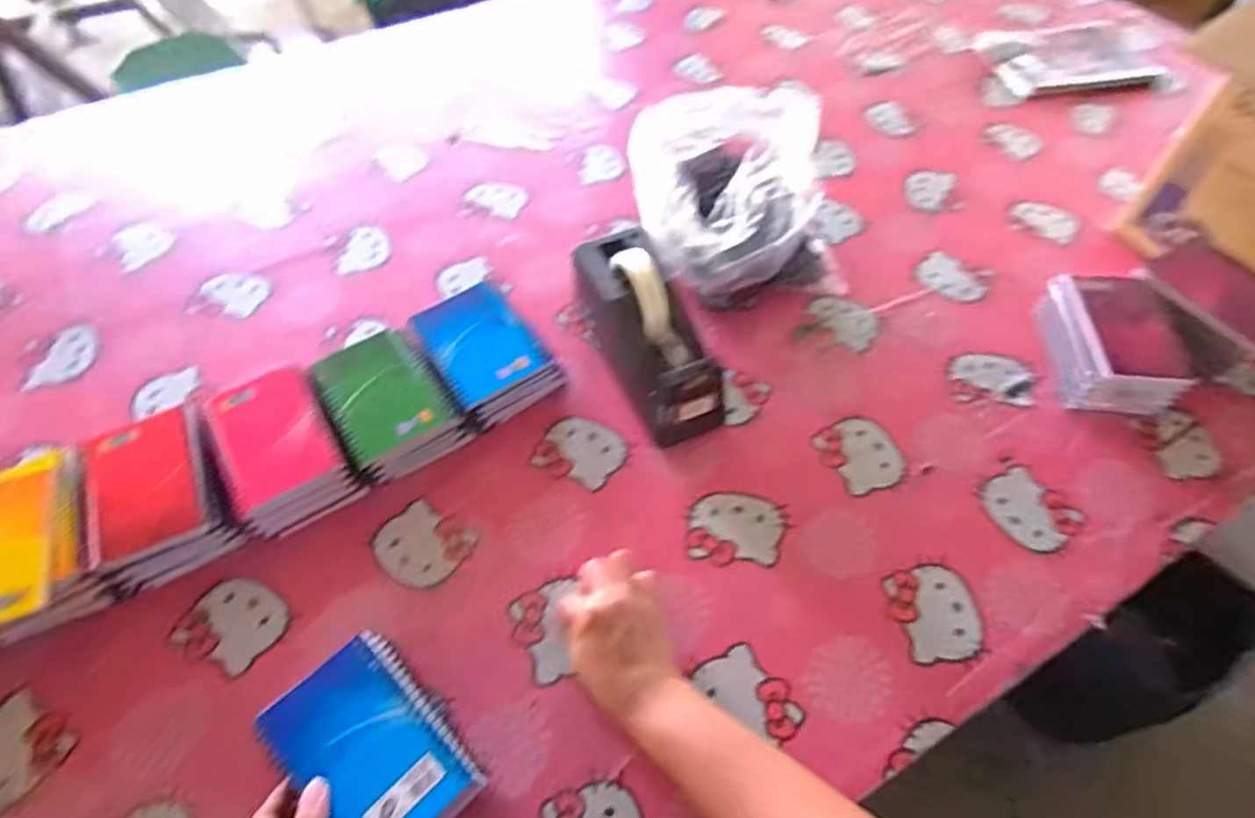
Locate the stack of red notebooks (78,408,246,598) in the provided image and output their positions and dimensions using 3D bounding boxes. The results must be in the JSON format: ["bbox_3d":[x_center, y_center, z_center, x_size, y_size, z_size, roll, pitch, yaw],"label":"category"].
[{"bbox_3d":[-0.404,0.075,0.597,0.105,0.057,0.131,-24,60,-15],"label":"stack of red notebooks"}]

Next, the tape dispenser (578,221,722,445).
[{"bbox_3d":[0.022,-0.076,0.658,0.084,0.123,0.210,-23,72,-14],"label":"tape dispenser"}]

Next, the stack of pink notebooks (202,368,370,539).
[{"bbox_3d":[-0.314,0.038,0.622,0.096,0.057,0.137,-30,61,-19],"label":"stack of pink notebooks"}]

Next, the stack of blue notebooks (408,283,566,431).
[{"bbox_3d":[-0.144,-0.053,0.684,0.109,0.052,0.141,-34,63,-21],"label":"stack of blue notebooks"}]

